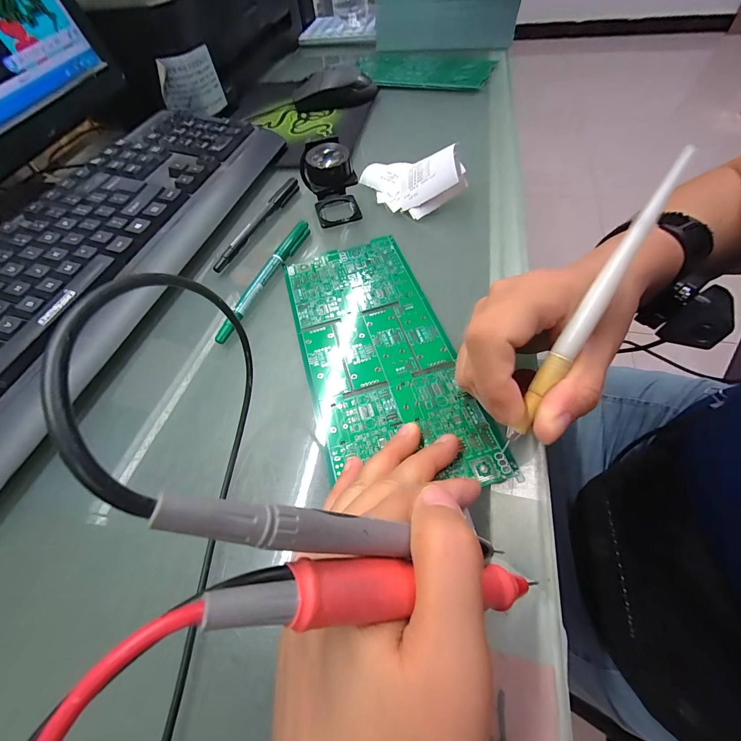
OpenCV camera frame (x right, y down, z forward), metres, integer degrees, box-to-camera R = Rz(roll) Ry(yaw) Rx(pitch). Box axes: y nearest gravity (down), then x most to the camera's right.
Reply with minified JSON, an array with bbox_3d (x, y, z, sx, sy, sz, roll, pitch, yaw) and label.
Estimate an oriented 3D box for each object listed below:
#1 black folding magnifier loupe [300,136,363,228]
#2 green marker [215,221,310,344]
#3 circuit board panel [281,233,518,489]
[{"bbox_3d":[-0.035,-0.173,0.290,0.049,0.051,0.051,-9,62,-9],"label":"black folding magnifier loupe"},{"bbox_3d":[-0.086,-0.079,0.263,0.011,0.010,0.138,16,62,14],"label":"green marker"},{"bbox_3d":[0.000,-0.017,0.223,0.100,0.004,0.211,-18,58,-5],"label":"circuit board panel"}]

